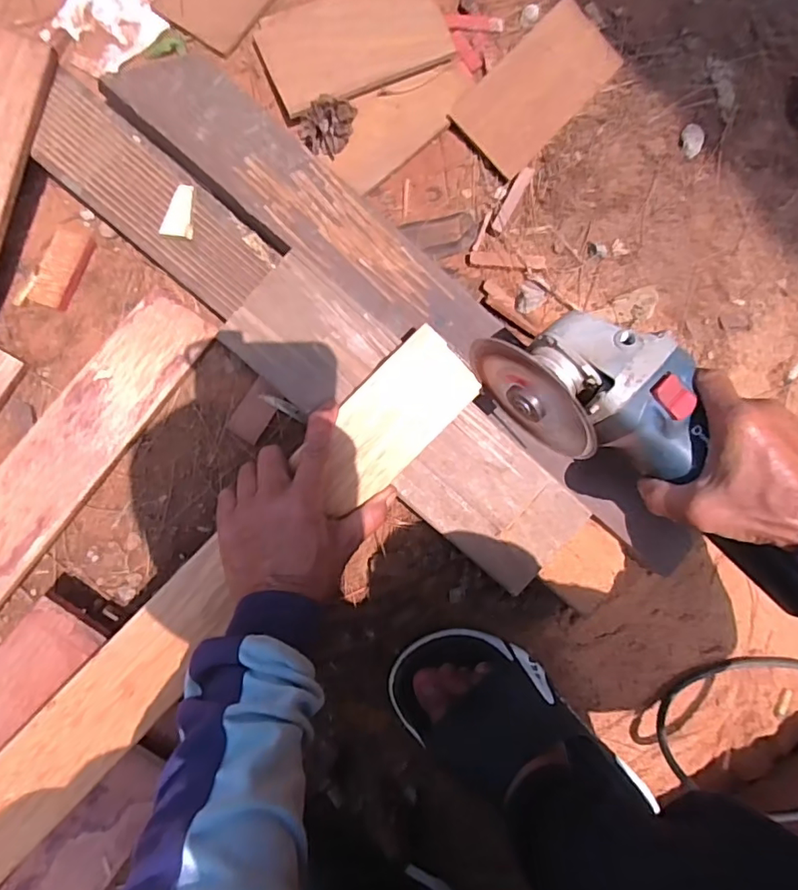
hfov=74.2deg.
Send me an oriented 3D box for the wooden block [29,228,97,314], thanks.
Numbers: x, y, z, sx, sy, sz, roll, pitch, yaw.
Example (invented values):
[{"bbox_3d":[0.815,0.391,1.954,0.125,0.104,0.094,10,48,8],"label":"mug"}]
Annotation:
[{"bbox_3d":[-0.275,-0.144,0.431,0.030,0.015,0.066,20,86,-3],"label":"wooden block"}]

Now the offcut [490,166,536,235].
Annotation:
[{"bbox_3d":[0.101,-0.218,0.467,0.012,0.010,0.067,29,86,-3],"label":"offcut"}]

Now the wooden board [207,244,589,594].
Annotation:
[{"bbox_3d":[0.009,-0.017,0.404,0.299,0.019,0.093,42,87,-4],"label":"wooden board"}]

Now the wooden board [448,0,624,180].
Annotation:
[{"bbox_3d":[0.124,-0.321,0.472,0.079,0.013,0.153,43,85,-2],"label":"wooden board"}]

